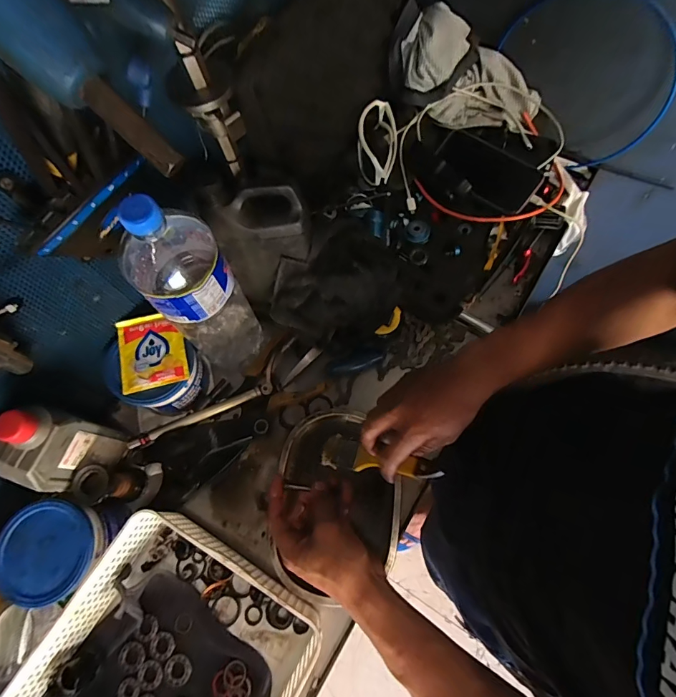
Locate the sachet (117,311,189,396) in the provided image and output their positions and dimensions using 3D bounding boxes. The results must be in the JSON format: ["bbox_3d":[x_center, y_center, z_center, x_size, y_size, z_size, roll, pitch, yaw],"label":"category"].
[{"bbox_3d":[-0.232,0.002,0.499,0.078,0.011,0.095,-16,70,-4],"label":"sachet"}]

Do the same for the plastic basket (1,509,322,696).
[{"bbox_3d":[-0.199,0.374,0.417,0.251,0.081,0.328,30,74,12],"label":"plastic basket"}]

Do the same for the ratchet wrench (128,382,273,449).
[{"bbox_3d":[-0.181,0.087,0.534,0.191,0.016,0.016,-24,71,-6],"label":"ratchet wrench"}]

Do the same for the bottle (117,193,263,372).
[{"bbox_3d":[-0.155,-0.059,0.456,0.086,0.303,0.089,-31,72,-9],"label":"bottle"}]

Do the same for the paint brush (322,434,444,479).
[{"bbox_3d":[0.045,0.132,0.472,0.160,0.021,0.040,-1,63,47],"label":"paint brush"}]

